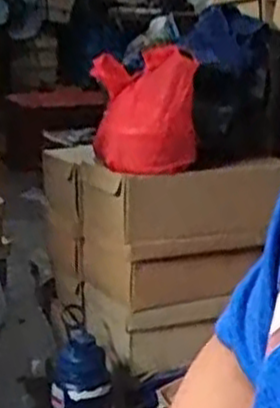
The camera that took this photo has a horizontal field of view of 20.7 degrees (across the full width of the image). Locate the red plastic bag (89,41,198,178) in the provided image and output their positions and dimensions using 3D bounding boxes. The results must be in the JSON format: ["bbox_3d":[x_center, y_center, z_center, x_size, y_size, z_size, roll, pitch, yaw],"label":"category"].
[{"bbox_3d":[0.004,-0.144,1.185,0.163,0.174,0.118,3,14,2],"label":"red plastic bag"}]

